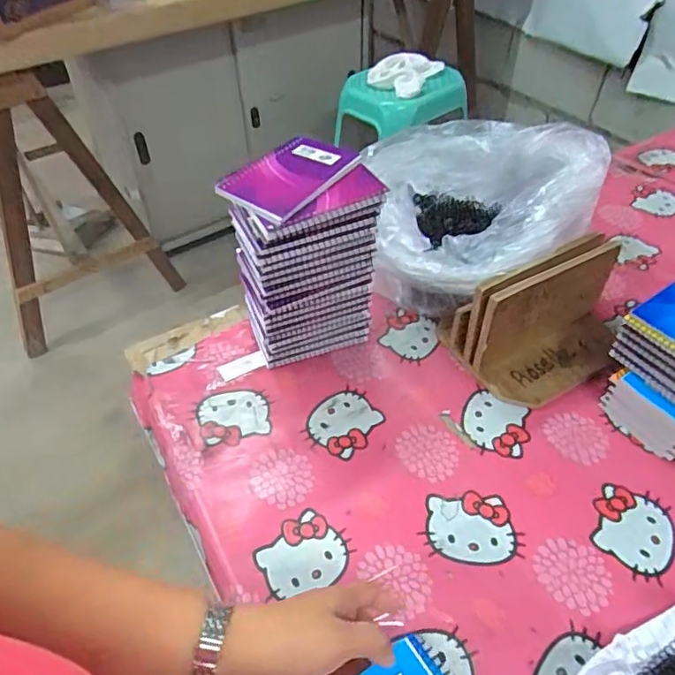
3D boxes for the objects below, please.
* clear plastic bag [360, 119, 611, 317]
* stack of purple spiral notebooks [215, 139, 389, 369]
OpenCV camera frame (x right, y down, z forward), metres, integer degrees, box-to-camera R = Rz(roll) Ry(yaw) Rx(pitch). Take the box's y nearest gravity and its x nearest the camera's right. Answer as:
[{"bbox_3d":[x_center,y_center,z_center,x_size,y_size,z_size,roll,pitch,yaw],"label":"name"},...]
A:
[{"bbox_3d":[0.160,-0.151,0.701,0.264,0.192,0.224,29,54,26],"label":"clear plastic bag"},{"bbox_3d":[-0.039,-0.085,0.629,0.140,0.227,0.123,-21,50,-17],"label":"stack of purple spiral notebooks"}]

